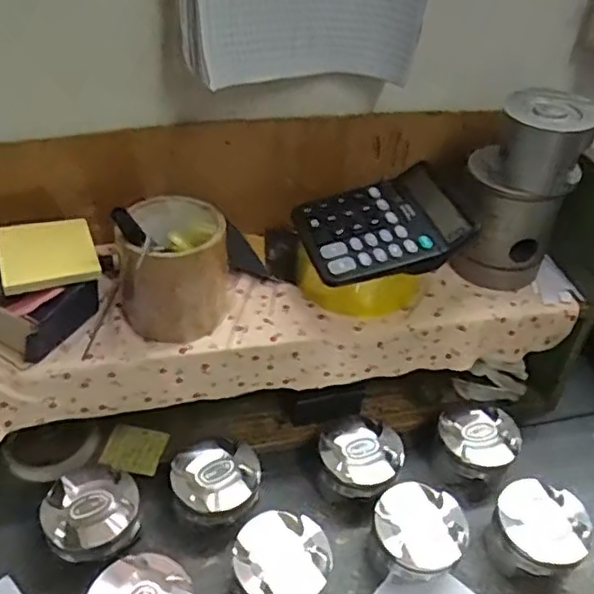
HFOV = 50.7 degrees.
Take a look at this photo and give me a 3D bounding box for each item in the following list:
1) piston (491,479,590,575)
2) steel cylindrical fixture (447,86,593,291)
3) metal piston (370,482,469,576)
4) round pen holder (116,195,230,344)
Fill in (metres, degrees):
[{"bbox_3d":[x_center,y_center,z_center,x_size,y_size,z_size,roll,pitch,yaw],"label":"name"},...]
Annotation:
[{"bbox_3d":[0.215,0.213,0.564,0.079,0.053,0.084,22,42,22],"label":"piston"},{"bbox_3d":[0.202,-0.092,0.578,0.090,0.174,0.077,19,41,18],"label":"steel cylindrical fixture"},{"bbox_3d":[0.105,0.211,0.552,0.077,0.055,0.082,15,40,13],"label":"metal piston"},{"bbox_3d":[-0.103,-0.027,0.533,0.093,0.095,0.085,-7,40,-13],"label":"round pen holder"}]

